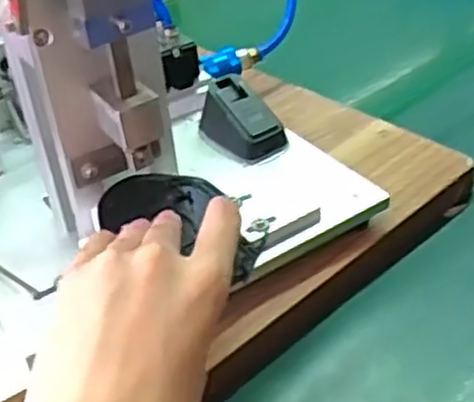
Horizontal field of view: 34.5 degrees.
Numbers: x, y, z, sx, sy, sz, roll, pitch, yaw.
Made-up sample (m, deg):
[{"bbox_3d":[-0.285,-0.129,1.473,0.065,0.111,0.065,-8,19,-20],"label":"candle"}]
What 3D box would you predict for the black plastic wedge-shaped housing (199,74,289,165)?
[{"bbox_3d":[0.002,-0.061,0.565,0.038,0.039,0.062,-32,45,-30],"label":"black plastic wedge-shaped housing"}]

